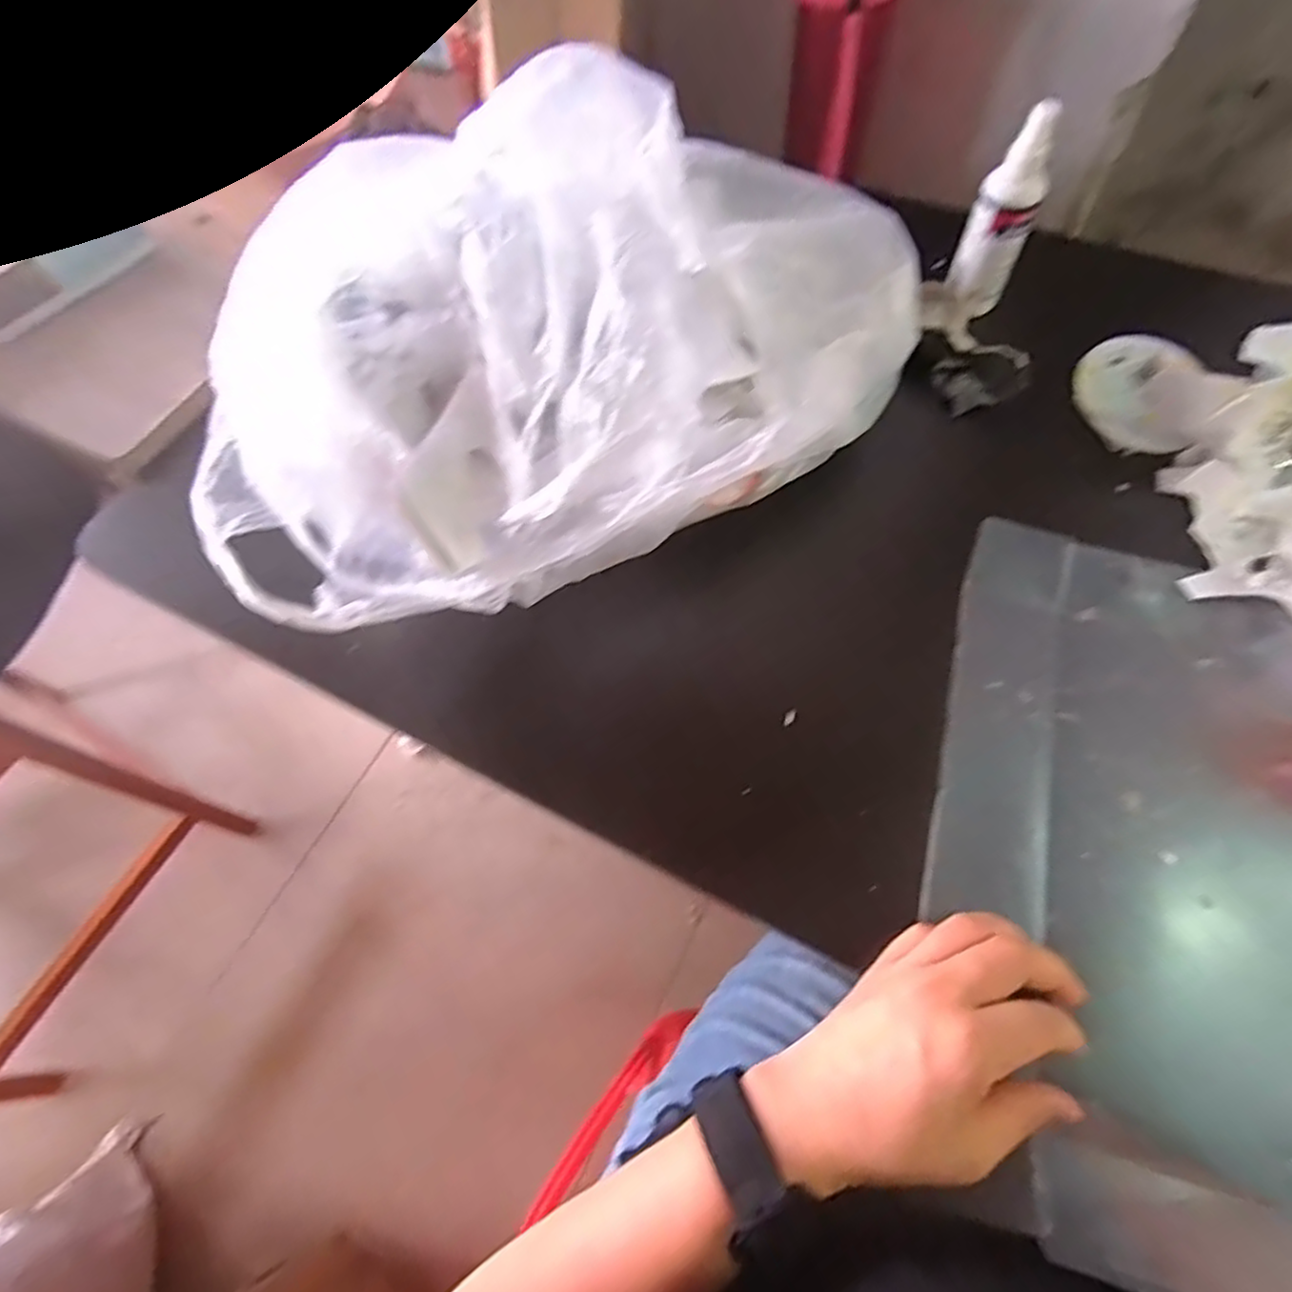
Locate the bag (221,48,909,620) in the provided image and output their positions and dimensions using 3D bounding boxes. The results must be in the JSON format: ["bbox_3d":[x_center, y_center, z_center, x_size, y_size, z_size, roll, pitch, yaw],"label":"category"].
[{"bbox_3d":[-0.044,-0.164,0.379,0.401,0.174,0.208,-20,63,-7],"label":"bag"}]

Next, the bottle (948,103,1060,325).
[{"bbox_3d":[0.244,-0.293,0.473,0.041,0.123,0.032,20,66,13],"label":"bottle"}]

